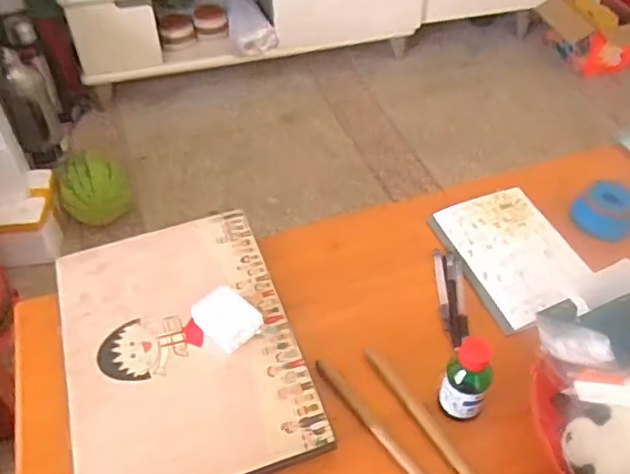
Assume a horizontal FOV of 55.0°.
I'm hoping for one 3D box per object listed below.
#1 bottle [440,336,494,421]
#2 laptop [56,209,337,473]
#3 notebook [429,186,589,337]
[{"bbox_3d":[0.147,0.137,0.583,0.042,0.085,0.039,17,50,18],"label":"bottle"},{"bbox_3d":[-0.145,0.112,0.644,0.231,0.015,0.324,-16,48,-12],"label":"laptop"},{"bbox_3d":[0.242,0.018,0.755,0.145,0.021,0.185,-20,49,-16],"label":"notebook"}]

